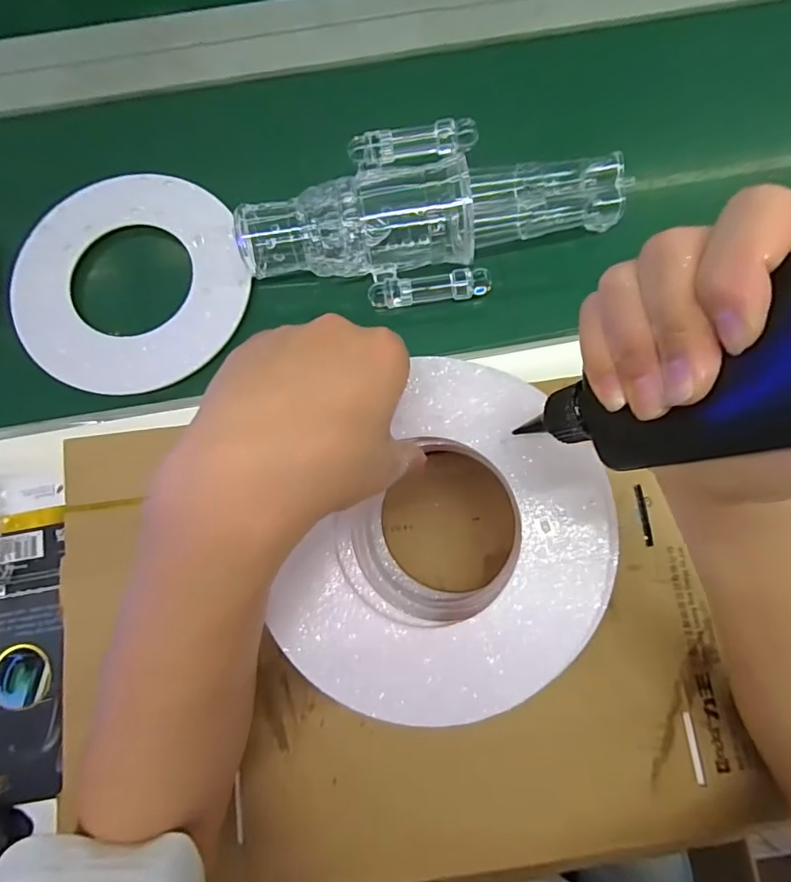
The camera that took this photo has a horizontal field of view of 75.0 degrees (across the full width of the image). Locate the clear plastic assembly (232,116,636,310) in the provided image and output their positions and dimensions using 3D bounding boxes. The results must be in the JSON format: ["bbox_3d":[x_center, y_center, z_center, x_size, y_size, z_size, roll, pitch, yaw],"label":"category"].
[{"bbox_3d":[0.030,-0.178,0.401,0.285,0.062,0.117,-7,78,0],"label":"clear plastic assembly"}]

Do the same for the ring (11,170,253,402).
[{"bbox_3d":[-0.220,-0.137,0.426,0.185,0.012,0.190,0,78,1],"label":"ring"}]

